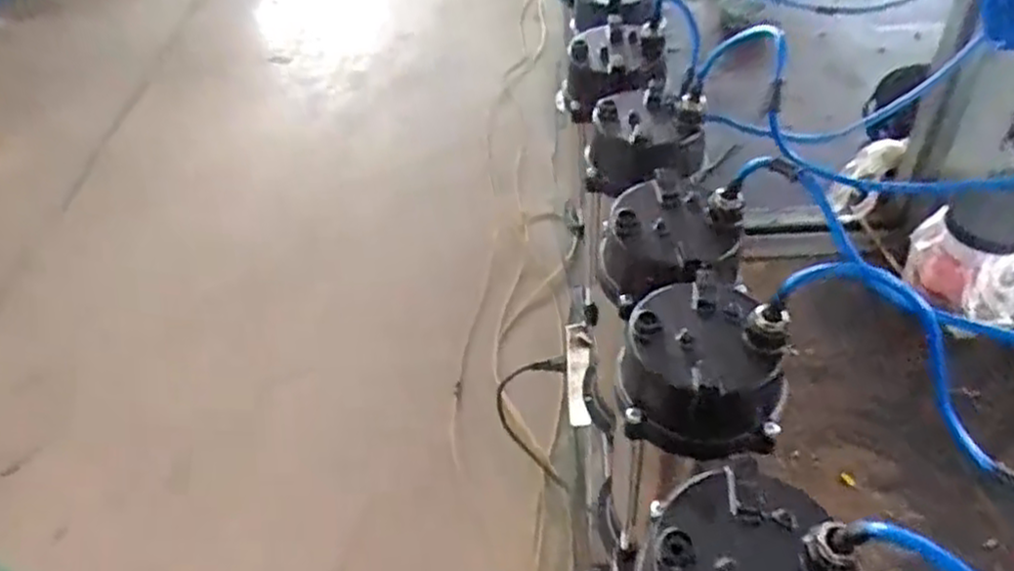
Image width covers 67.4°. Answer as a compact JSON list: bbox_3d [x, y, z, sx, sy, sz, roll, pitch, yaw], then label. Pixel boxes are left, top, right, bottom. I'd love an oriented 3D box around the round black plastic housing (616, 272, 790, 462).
[{"bbox_3d":[0.144,0.056,0.572,0.119,0.079,0.121,6,45,13],"label":"round black plastic housing"}]

